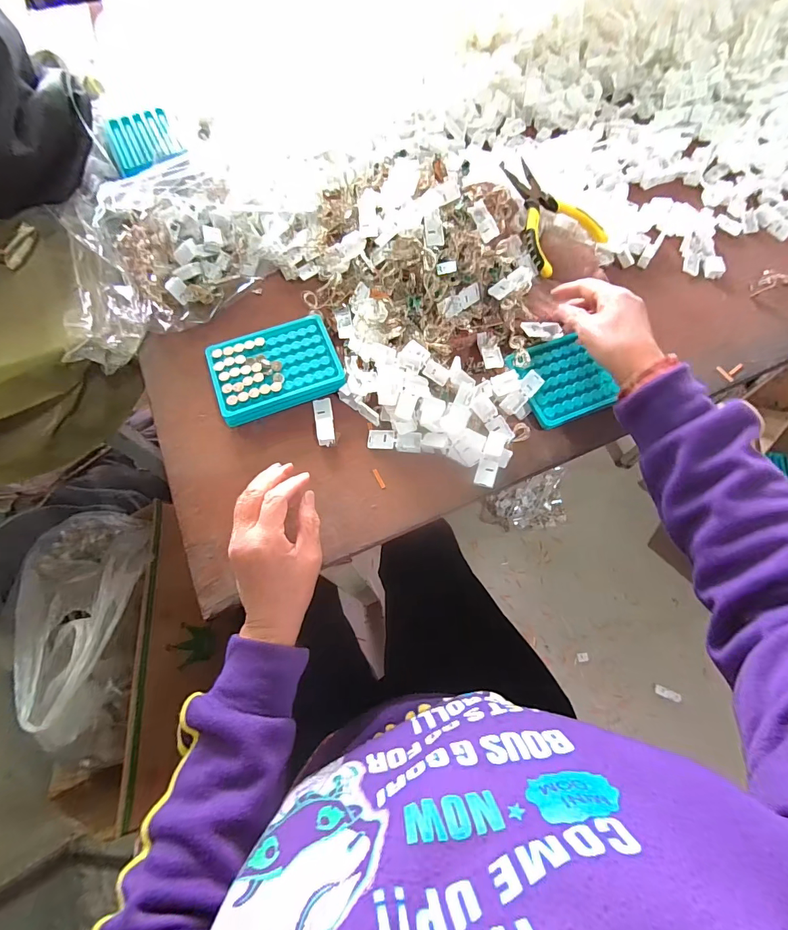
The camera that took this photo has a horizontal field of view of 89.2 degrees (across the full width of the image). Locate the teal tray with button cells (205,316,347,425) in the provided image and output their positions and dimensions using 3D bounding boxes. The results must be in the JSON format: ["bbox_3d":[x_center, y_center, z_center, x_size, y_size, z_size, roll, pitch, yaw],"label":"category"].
[{"bbox_3d":[-0.129,-0.107,0.438,0.130,0.024,0.100,-21,71,-8],"label":"teal tray with button cells"}]

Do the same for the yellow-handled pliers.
[{"bbox_3d":[0.184,-0.313,0.501,0.097,0.032,0.145,-33,73,-12],"label":"yellow-handled pliers"}]

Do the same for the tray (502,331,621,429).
[{"bbox_3d":[0.183,-0.093,0.439,0.095,0.016,0.097,-20,71,-8],"label":"tray"}]

